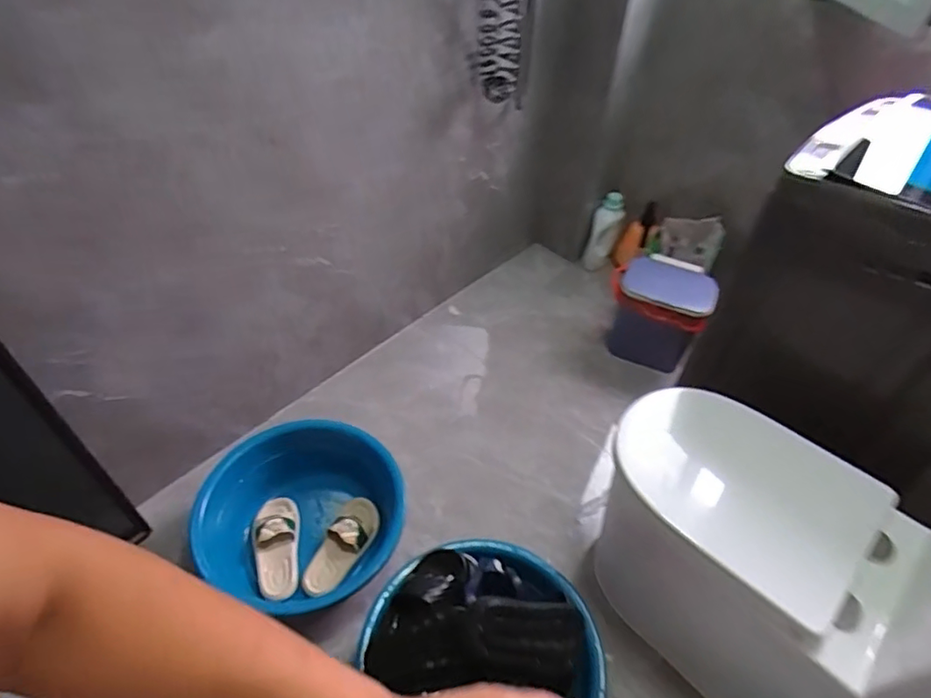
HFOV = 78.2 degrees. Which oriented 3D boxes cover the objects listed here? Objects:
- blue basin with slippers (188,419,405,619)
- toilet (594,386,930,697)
[{"bbox_3d":[-0.376,0.374,1.347,0.446,0.159,0.400,22,50,17],"label":"blue basin with slippers"},{"bbox_3d":[0.604,0.368,1.054,0.433,0.643,0.709,-33,57,-28],"label":"toilet"}]

